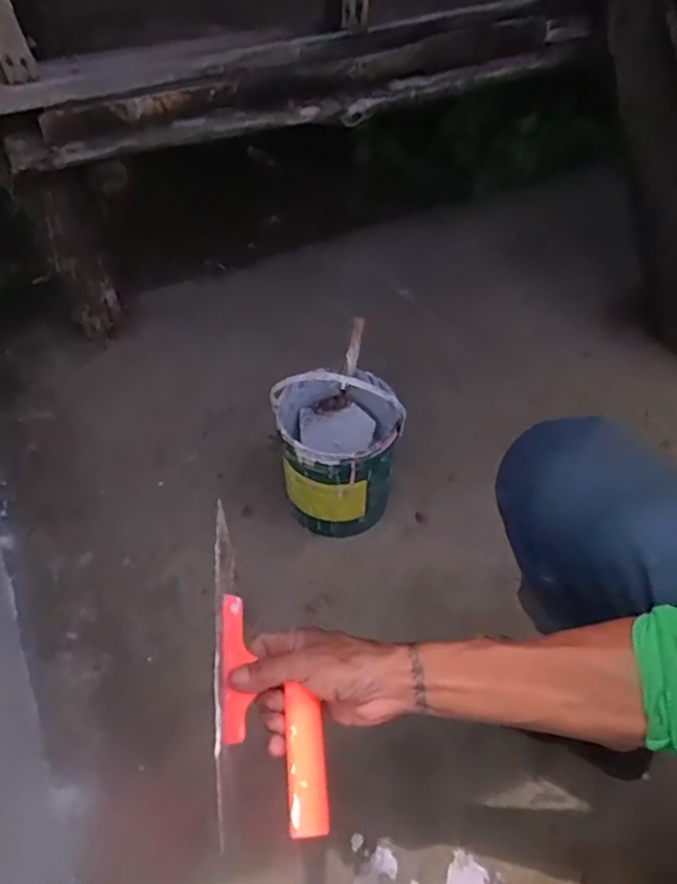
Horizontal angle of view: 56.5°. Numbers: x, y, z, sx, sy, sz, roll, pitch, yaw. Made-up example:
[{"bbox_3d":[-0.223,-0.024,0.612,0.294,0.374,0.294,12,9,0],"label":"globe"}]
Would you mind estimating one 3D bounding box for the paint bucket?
[{"bbox_3d":[0.001,-0.004,0.930,0.172,0.274,0.159,-1,49,1],"label":"paint bucket"}]

